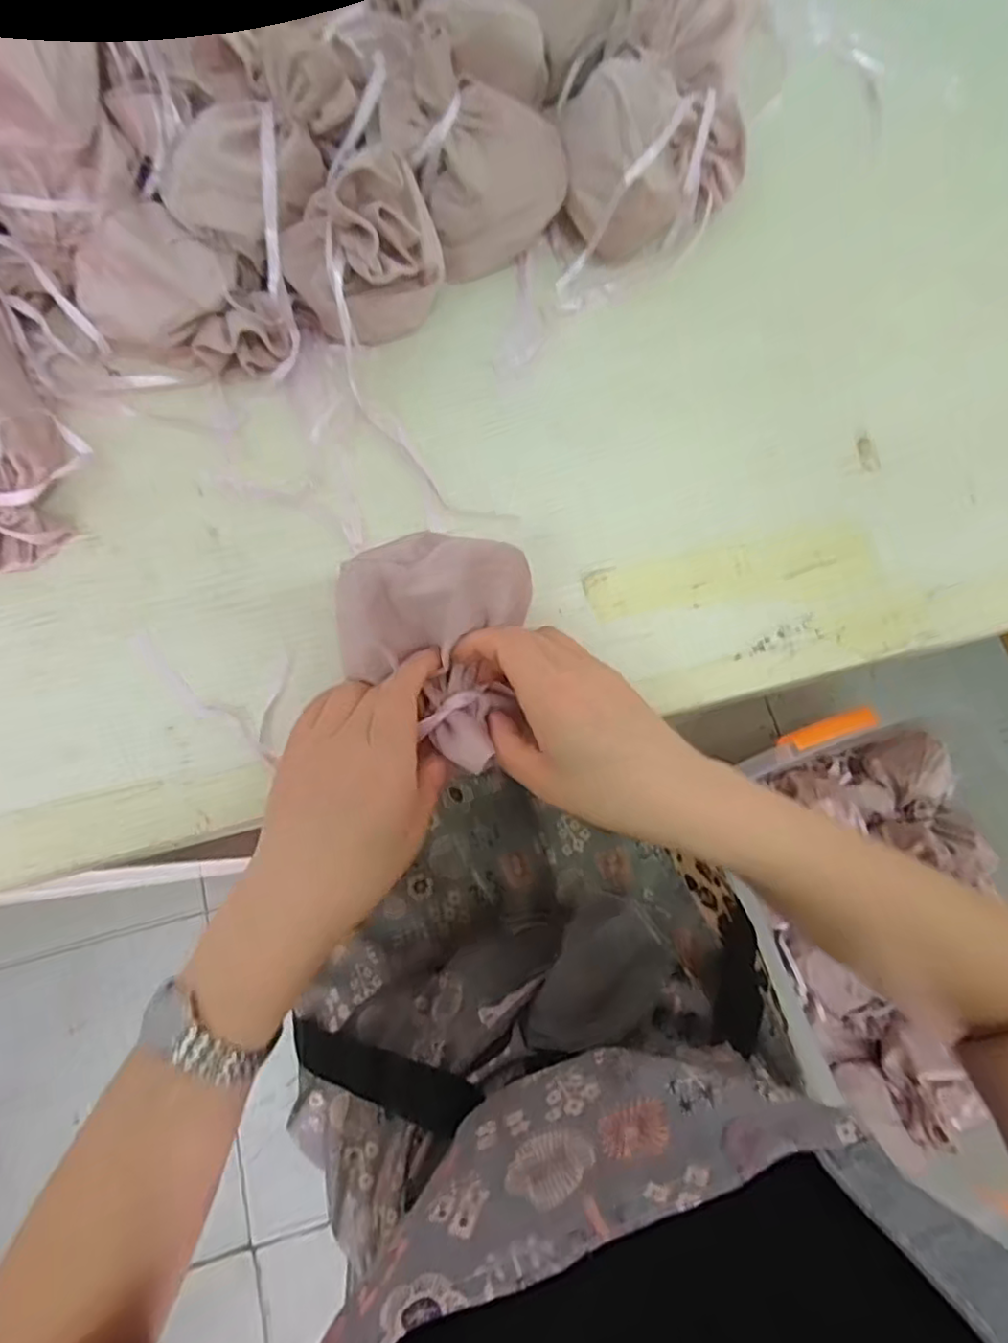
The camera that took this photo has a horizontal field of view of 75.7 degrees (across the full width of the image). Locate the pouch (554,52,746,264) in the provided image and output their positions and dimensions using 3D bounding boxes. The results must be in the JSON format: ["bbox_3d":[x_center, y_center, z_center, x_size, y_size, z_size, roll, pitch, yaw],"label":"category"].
[{"bbox_3d":[0.089,-0.349,0.433,0.113,0.076,0.104,-30,77,-9],"label":"pouch"}]

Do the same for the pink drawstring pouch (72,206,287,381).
[{"bbox_3d":[-0.200,-0.230,0.403,0.122,0.052,0.076,27,76,6],"label":"pink drawstring pouch"}]

